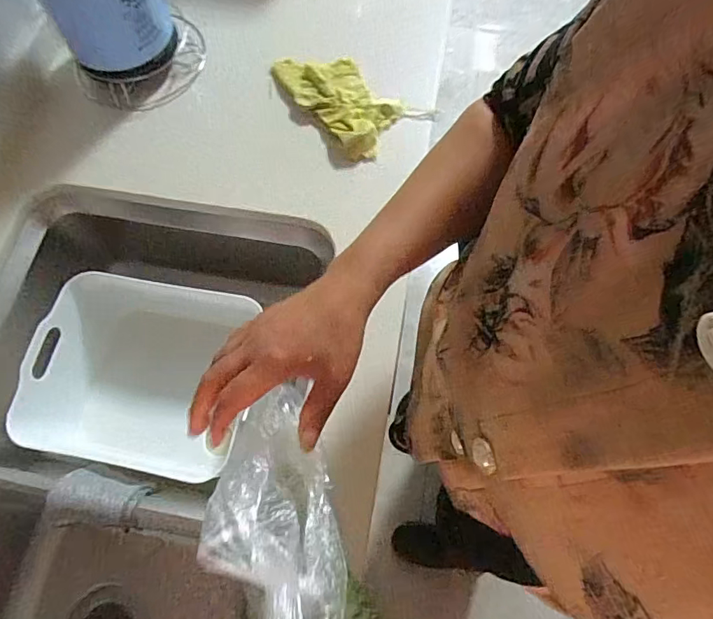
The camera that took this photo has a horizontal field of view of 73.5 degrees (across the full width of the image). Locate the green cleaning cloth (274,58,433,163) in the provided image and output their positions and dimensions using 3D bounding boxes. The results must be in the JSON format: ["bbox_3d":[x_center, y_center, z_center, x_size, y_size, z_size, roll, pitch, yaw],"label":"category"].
[{"bbox_3d":[-0.011,-0.313,0.701,0.134,0.032,0.210,-39,74,-12],"label":"green cleaning cloth"}]

